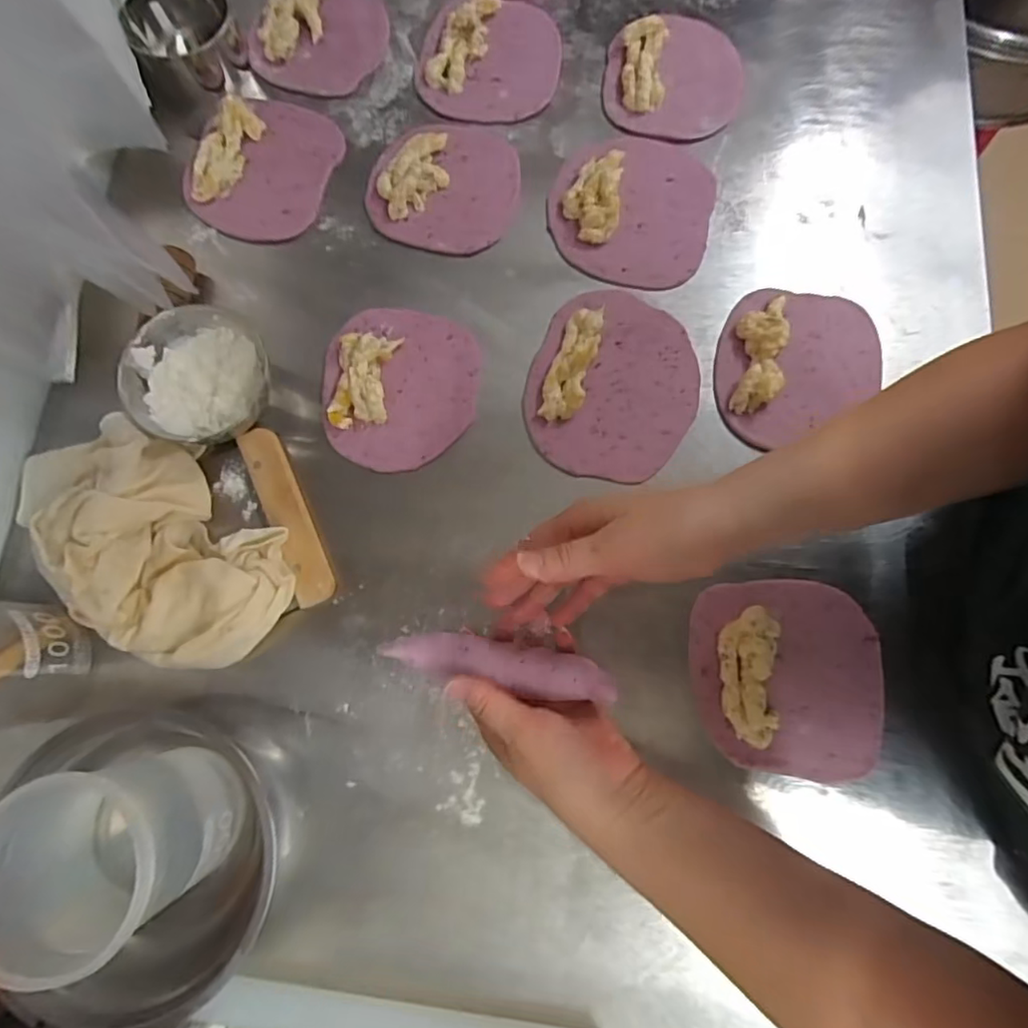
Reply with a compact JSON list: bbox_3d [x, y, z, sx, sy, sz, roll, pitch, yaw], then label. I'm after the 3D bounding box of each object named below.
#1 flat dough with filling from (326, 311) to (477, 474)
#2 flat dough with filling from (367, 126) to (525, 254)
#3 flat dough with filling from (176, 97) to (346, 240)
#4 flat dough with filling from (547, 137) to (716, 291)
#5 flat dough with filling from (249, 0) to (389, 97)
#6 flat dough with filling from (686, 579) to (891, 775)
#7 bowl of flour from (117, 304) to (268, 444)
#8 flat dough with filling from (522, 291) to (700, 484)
[{"bbox_3d":[-0.096,-0.108,0.483,0.125,0.026,0.138,6,78,1],"label":"flat dough with filling"},{"bbox_3d":[-0.064,-0.303,0.523,0.132,0.023,0.128,6,78,1],"label":"flat dough with filling"},{"bbox_3d":[-0.230,-0.322,0.527,0.120,0.028,0.141,23,79,4],"label":"flat dough with filling"},{"bbox_3d":[0.105,-0.276,0.517,0.143,0.022,0.144,10,78,2],"label":"flat dough with filling"},{"bbox_3d":[-0.185,-0.463,0.557,0.112,0.026,0.127,38,80,7],"label":"flat dough with filling"},{"bbox_3d":[0.208,0.121,0.436,0.140,0.025,0.139,5,78,1],"label":"flat dough with filling"},{"bbox_3d":[-0.249,-0.105,0.465,0.100,0.051,0.102,0,78,0],"label":"bowl of flour"},{"bbox_3d":[0.084,-0.112,0.484,0.135,0.021,0.161,16,79,3],"label":"flat dough with filling"}]

